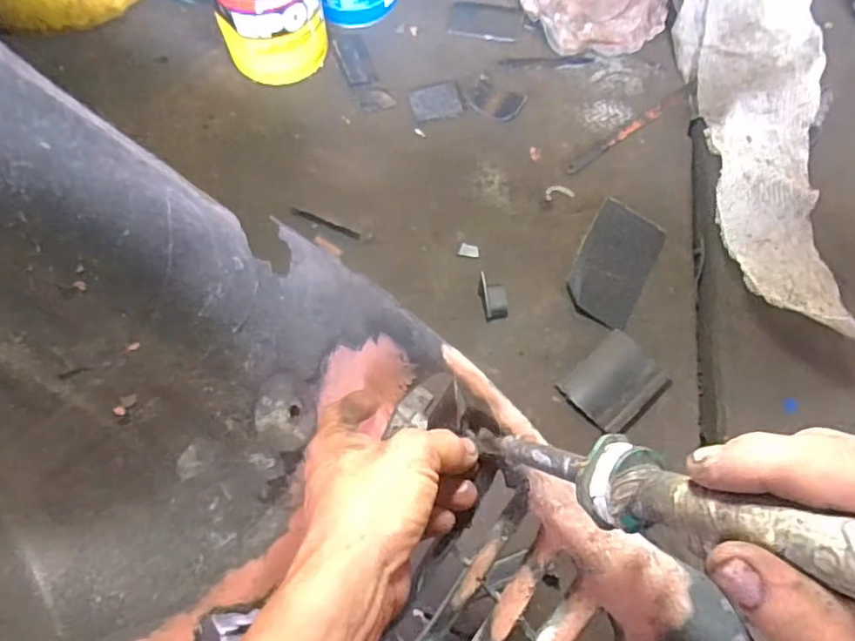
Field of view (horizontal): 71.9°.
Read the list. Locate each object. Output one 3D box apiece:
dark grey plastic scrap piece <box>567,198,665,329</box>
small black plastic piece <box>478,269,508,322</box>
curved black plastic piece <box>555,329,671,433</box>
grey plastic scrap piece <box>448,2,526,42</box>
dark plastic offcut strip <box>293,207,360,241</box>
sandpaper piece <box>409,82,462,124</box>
[{"bbox_3d":[0.177,-0.056,0.555,0.066,0.015,0.119,28,72,9],"label":"dark grey plastic scrap piece"},{"bbox_3d":[0.060,-0.023,0.539,0.021,0.019,0.040,-12,71,-5],"label":"small black plastic piece"},{"bbox_3d":[0.165,0.054,0.520,0.080,0.012,0.064,-40,76,-13],"label":"curved black plastic piece"},{"bbox_3d":[0.066,-0.335,0.661,0.078,0.004,0.038,9,88,-1],"label":"grey plastic scrap piece"},{"bbox_3d":[-0.100,-0.095,0.580,0.072,0.007,0.008,20,71,6],"label":"dark plastic offcut strip"},{"bbox_3d":[0.009,-0.231,0.624,0.052,0.004,0.038,-13,80,-1],"label":"sandpaper piece"}]

